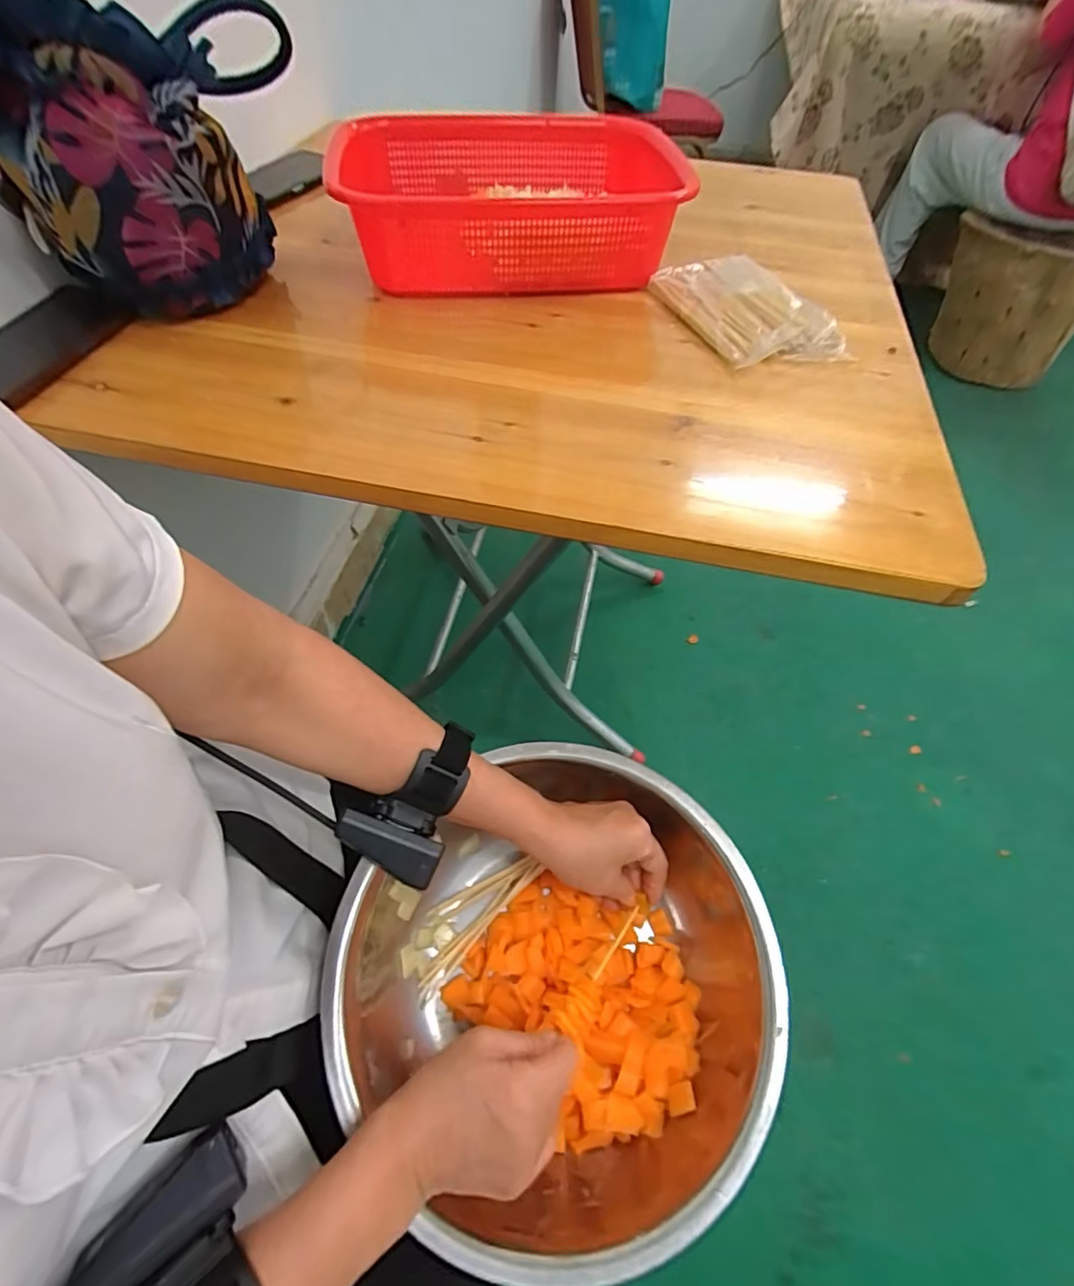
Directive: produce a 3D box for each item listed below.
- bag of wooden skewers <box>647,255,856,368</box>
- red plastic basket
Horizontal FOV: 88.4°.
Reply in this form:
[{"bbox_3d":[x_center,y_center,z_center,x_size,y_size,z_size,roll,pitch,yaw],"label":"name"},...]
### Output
[{"bbox_3d":[0.190,-0.313,0.503,0.108,0.038,0.180,-18,58,-14],"label":"bag of wooden skewers"},{"bbox_3d":[-0.023,-0.445,0.555,0.322,0.073,0.239,-2,56,-4],"label":"red plastic basket"}]

